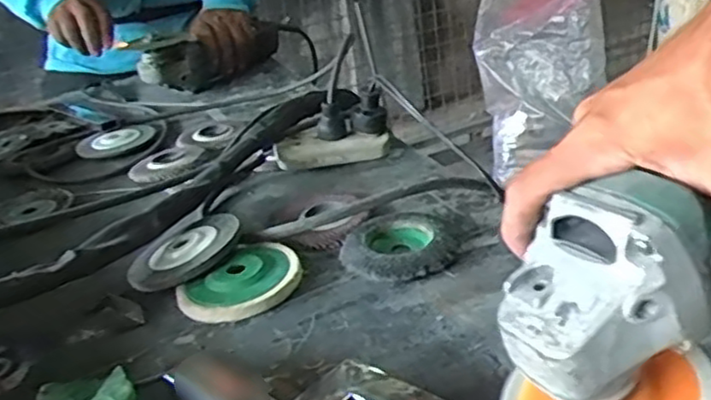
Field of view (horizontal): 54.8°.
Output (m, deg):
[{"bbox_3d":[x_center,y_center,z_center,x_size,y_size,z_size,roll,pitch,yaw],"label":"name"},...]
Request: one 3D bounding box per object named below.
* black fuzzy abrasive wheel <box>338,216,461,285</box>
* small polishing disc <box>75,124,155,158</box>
[{"bbox_3d":[0.034,0.038,0.545,0.081,0.016,0.088,-6,25,3],"label":"black fuzzy abrasive wheel"},{"bbox_3d":[-0.304,-0.076,0.865,0.095,0.013,0.088,-15,26,-15],"label":"small polishing disc"}]

